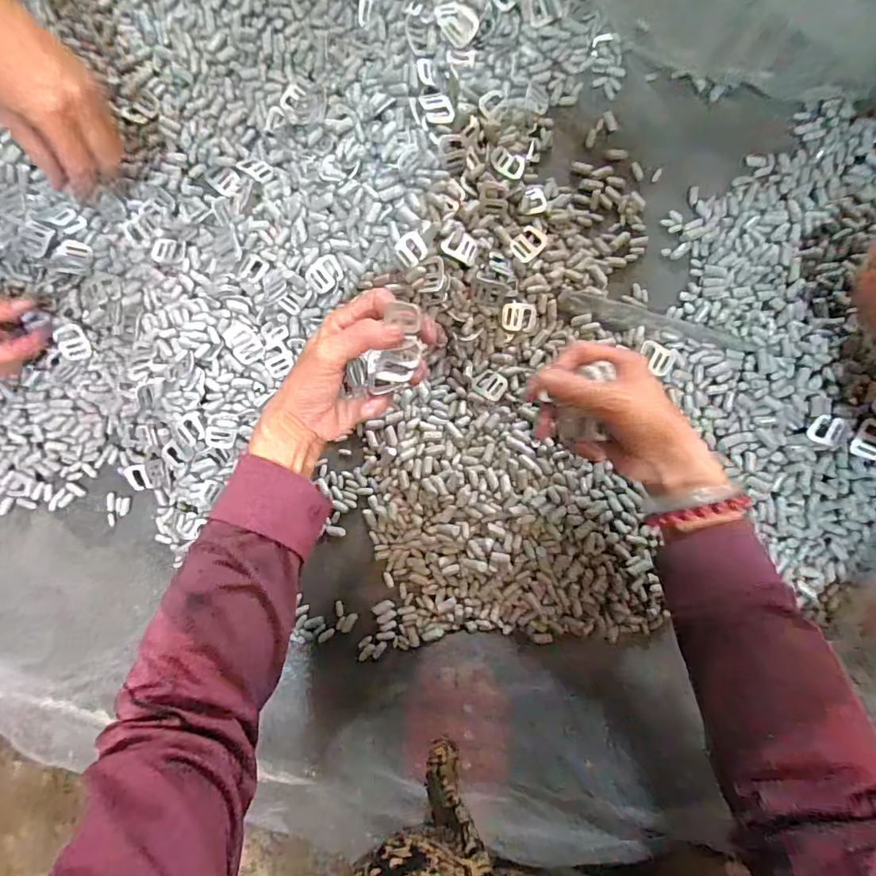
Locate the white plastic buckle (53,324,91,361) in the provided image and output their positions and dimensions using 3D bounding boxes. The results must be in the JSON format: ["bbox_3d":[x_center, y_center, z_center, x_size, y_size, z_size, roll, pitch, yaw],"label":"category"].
[{"bbox_3d":[-0.351,-0.092,0.474,0.026,0.004,0.034,-14,113,-9],"label":"white plastic buckle"}]

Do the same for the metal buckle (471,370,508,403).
[{"bbox_3d":[0.049,-0.051,0.469,0.032,0.004,0.026,37,94,21],"label":"metal buckle"}]

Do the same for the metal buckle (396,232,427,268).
[{"bbox_3d":[-0.023,-0.167,0.436,0.026,0.010,0.025,-33,89,1],"label":"metal buckle"}]

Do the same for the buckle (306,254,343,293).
[{"bbox_3d":[-0.104,-0.151,0.452,0.032,0.005,0.025,-38,89,1],"label":"buckle"}]

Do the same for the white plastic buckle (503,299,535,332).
[{"bbox_3d":[0.076,-0.114,0.463,0.032,0.006,0.027,11,99,-5],"label":"white plastic buckle"}]

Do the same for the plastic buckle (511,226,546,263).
[{"bbox_3d":[0.085,-0.181,0.457,0.033,0.004,0.026,-40,84,0],"label":"plastic buckle"}]

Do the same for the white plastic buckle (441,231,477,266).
[{"bbox_3d":[0.020,-0.170,0.437,0.032,0.004,0.025,23,81,-12],"label":"white plastic buckle"}]

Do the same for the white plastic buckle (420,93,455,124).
[{"bbox_3d":[0.000,-0.286,0.429,0.026,0.006,0.027,-11,89,1],"label":"white plastic buckle"}]

